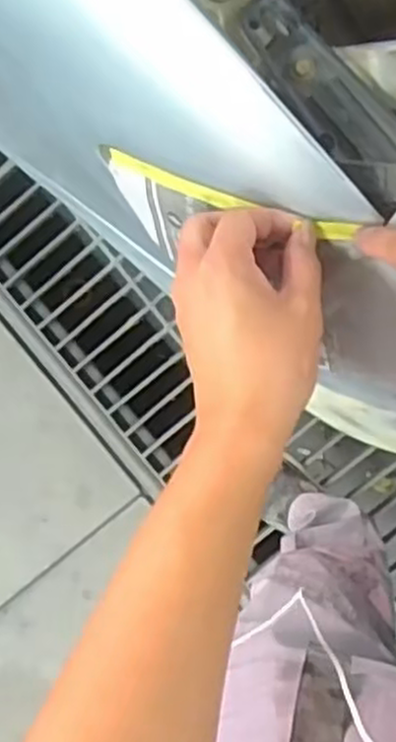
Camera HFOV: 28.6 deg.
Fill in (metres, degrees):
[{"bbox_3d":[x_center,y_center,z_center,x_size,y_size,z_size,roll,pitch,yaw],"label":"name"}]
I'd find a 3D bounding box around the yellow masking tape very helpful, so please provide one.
[{"bbox_3d":[0.017,-0.103,0.462,0.157,0.009,0.013,20,96,11],"label":"yellow masking tape"}]

